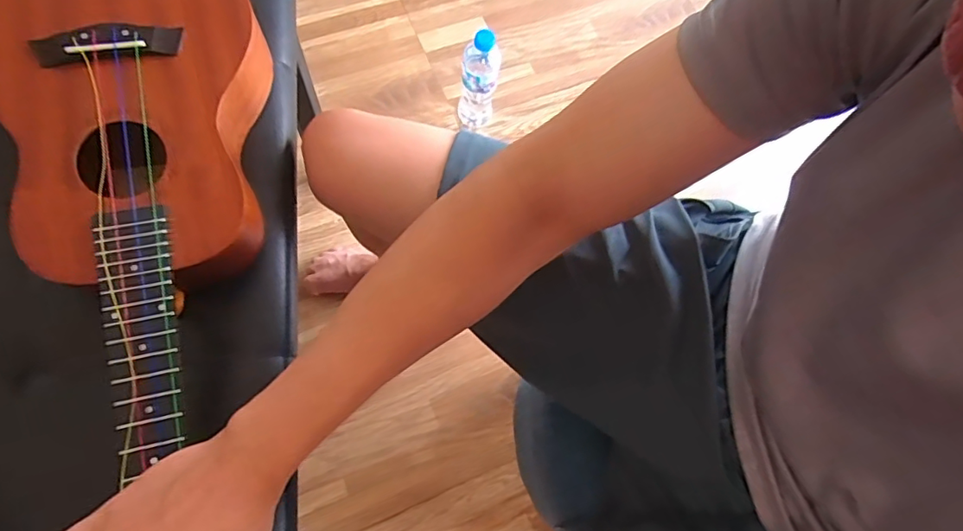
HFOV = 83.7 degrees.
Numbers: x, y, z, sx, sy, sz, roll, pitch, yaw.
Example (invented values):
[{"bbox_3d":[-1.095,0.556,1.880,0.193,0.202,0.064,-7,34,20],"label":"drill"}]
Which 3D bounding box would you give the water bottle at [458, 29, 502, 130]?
[{"bbox_3d":[-0.002,-0.322,0.948,0.067,0.229,0.067,1,73,-6],"label":"water bottle"}]

